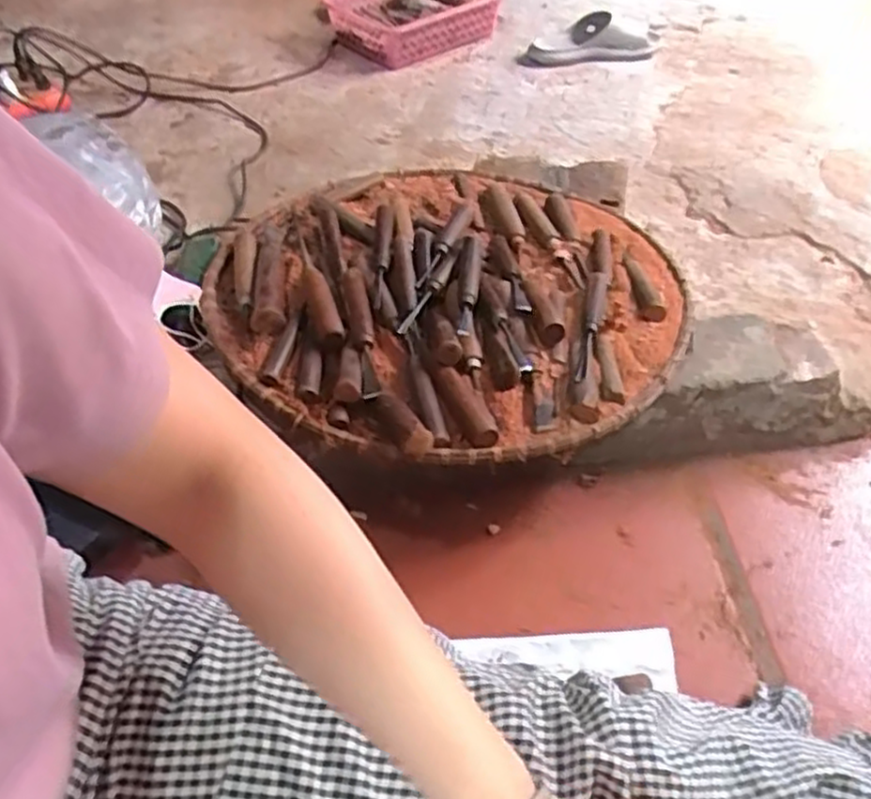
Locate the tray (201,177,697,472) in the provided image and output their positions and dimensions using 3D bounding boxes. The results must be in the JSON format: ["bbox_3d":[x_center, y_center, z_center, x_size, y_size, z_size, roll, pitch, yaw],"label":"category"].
[{"bbox_3d":[0.016,-0.132,0.820,0.492,0.042,0.506,0,47,0],"label":"tray"}]

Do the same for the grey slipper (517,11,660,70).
[{"bbox_3d":[0.264,-0.643,1.332,0.248,0.066,0.099,-11,48,-10],"label":"grey slipper"}]

